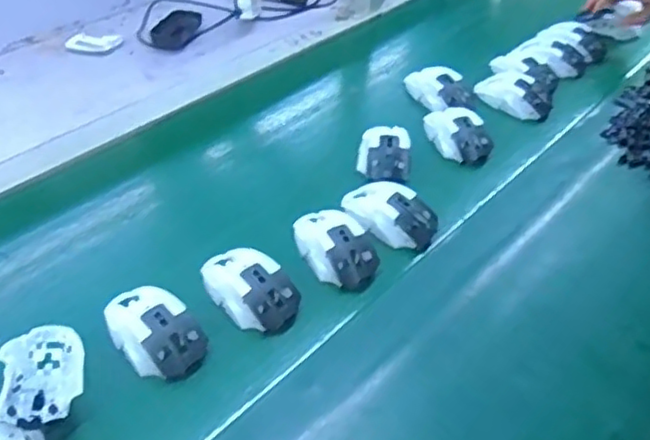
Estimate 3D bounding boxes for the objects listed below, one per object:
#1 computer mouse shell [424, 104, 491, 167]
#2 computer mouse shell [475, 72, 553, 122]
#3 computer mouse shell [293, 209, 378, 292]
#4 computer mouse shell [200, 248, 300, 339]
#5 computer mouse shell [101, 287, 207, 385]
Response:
[{"bbox_3d":[0.178,-0.118,0.882,0.072,0.037,0.105,-10,48,-16],"label":"computer mouse shell"},{"bbox_3d":[0.278,-0.185,0.965,0.105,0.034,0.063,31,50,22],"label":"computer mouse shell"},{"bbox_3d":[0.014,0.028,0.712,0.070,0.030,0.108,-12,48,-18],"label":"computer mouse shell"},{"bbox_3d":[-0.075,0.065,0.663,0.071,0.037,0.114,-33,57,-32],"label":"computer mouse shell"},{"bbox_3d":[-0.159,0.101,0.620,0.113,0.036,0.072,37,53,27],"label":"computer mouse shell"}]

